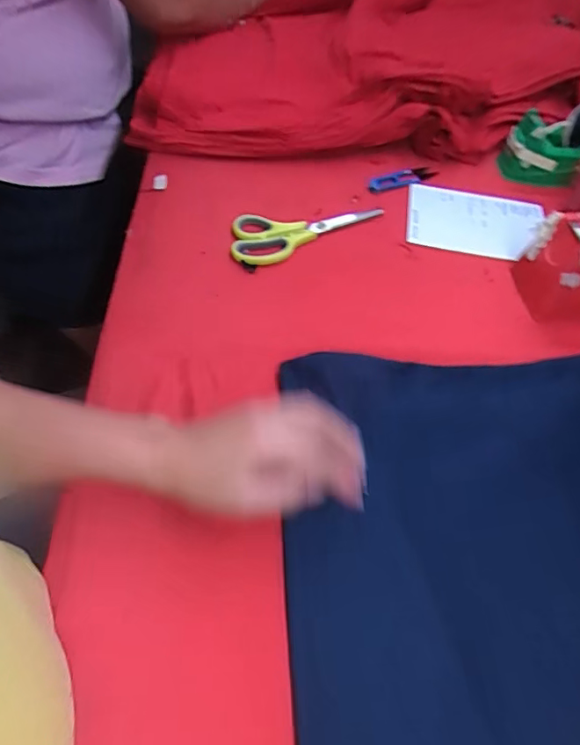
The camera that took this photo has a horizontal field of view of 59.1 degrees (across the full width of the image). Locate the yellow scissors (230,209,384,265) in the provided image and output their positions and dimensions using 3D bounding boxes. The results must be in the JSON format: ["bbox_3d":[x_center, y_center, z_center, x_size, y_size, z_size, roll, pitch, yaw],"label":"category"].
[{"bbox_3d":[0.014,-0.170,0.579,0.183,0.010,0.067,-25,66,-24],"label":"yellow scissors"}]

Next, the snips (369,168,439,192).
[{"bbox_3d":[0.141,-0.245,0.644,0.095,0.012,0.021,-20,64,-21],"label":"snips"}]

